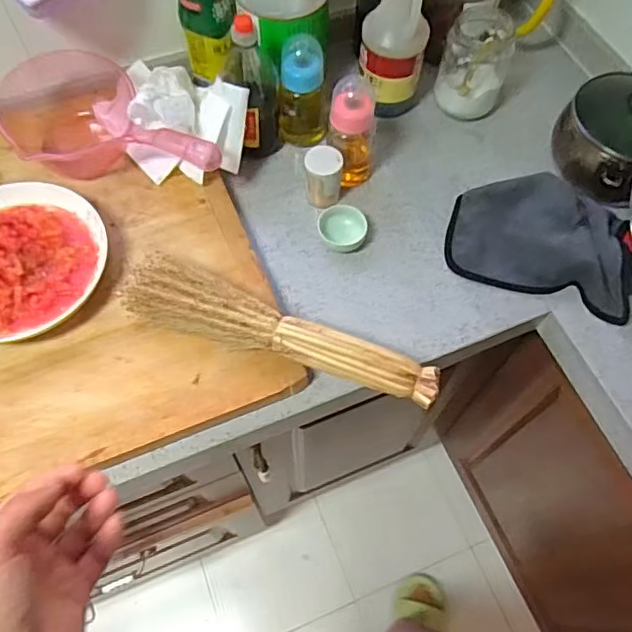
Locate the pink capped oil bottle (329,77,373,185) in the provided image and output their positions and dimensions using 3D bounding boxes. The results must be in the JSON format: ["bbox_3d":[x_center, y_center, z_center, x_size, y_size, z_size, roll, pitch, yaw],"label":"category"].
[{"bbox_3d":[0.045,-0.230,0.735,0.066,0.129,0.063,7,63,2],"label":"pink capped oil bottle"}]

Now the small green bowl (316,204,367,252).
[{"bbox_3d":[0.034,-0.110,0.730,0.058,0.030,0.059,1,63,-1],"label":"small green bowl"}]

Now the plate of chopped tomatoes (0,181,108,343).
[{"bbox_3d":[-0.348,-0.070,0.665,0.198,0.058,0.197,1,63,-1],"label":"plate of chopped tomatoes"}]

